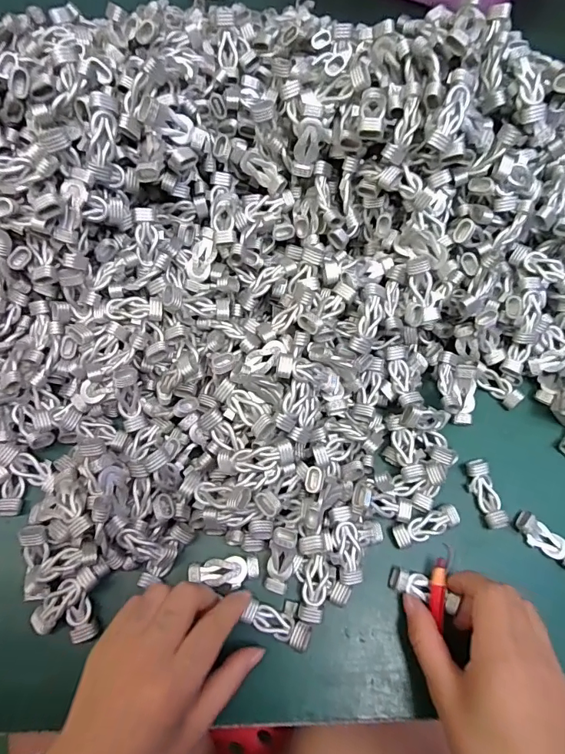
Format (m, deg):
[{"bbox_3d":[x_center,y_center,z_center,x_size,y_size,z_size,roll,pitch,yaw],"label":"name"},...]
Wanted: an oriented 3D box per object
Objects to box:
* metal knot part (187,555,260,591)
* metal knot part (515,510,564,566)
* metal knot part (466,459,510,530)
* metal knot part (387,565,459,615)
[{"bbox_3d":[-0.037,0.123,0.281,0.043,0.007,0.018,-5,71,-4],"label":"metal knot part"},{"bbox_3d":[0.175,0.107,0.296,0.042,0.009,0.016,38,74,11],"label":"metal knot part"},{"bbox_3d":[0.139,0.079,0.306,0.016,0.007,0.045,-13,72,-7],"label":"metal knot part"},{"bbox_3d":[0.087,0.133,0.283,0.039,0.010,0.014,22,71,7],"label":"metal knot part"}]

